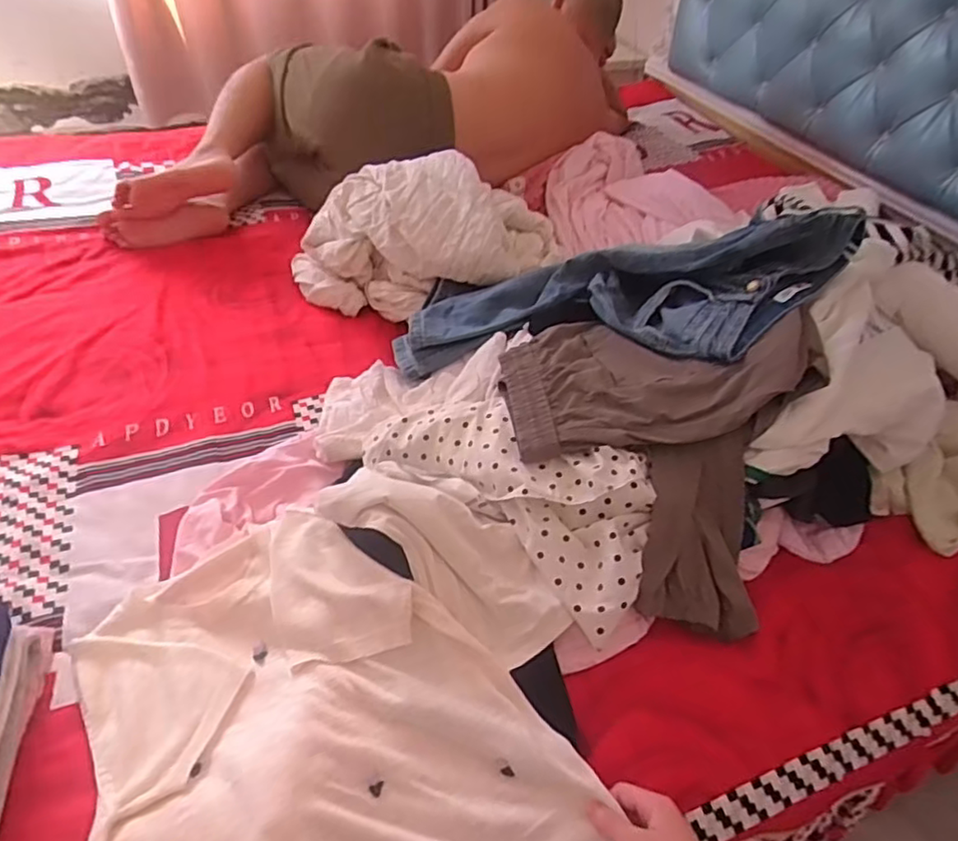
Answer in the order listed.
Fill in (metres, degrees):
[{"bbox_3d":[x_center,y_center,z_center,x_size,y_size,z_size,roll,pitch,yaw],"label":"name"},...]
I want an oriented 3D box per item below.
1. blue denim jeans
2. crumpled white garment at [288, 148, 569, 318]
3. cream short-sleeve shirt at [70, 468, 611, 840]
[{"bbox_3d":[0.183,-0.177,0.932,0.648,0.075,0.245,-7,40,19],"label":"blue denim jeans"},{"bbox_3d":[-0.083,-0.329,1.159,0.484,0.210,0.270,-6,44,-11],"label":"crumpled white garment"},{"bbox_3d":[-0.127,0.269,0.631,0.455,0.169,0.465,-23,49,-25],"label":"cream short-sleeve shirt"}]

